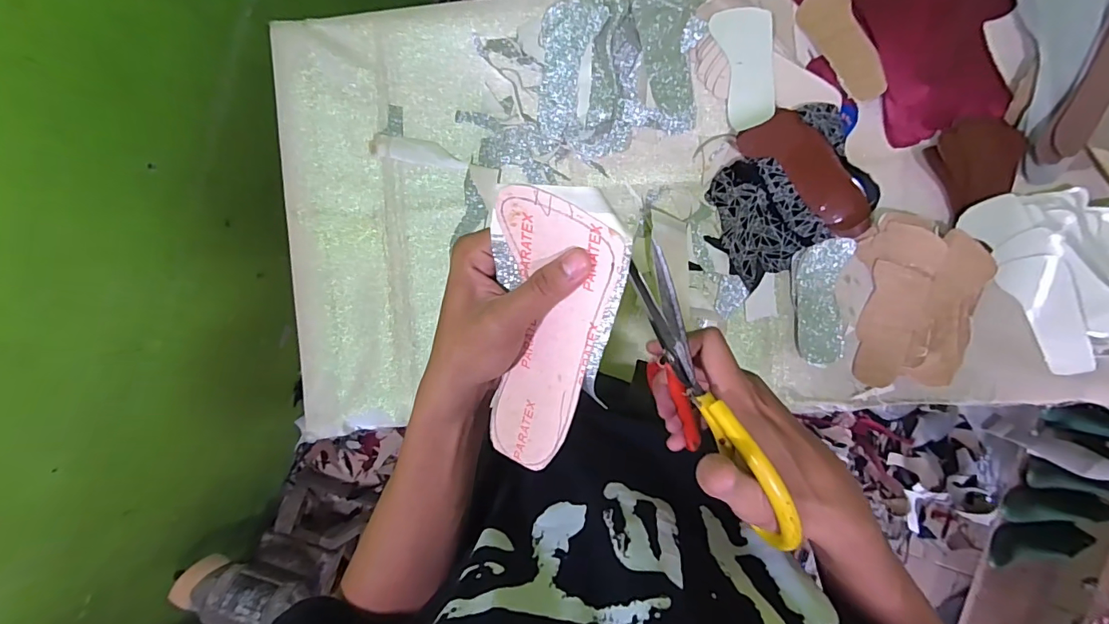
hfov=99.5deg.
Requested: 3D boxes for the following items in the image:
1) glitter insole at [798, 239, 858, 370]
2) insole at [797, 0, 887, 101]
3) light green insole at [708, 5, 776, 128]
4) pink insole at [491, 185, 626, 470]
[{"bbox_3d":[0.371,-0.012,0.644,0.066,0.029,0.169,-2,92,4],"label":"glitter insole"},{"bbox_3d":[0.378,-0.358,0.619,0.068,0.007,0.168,-18,89,20],"label":"insole"},{"bbox_3d":[0.258,-0.327,0.624,0.069,0.008,0.153,-12,94,27],"label":"light green insole"},{"bbox_3d":[-0.004,0.014,0.271,0.066,0.019,0.159,9,106,4],"label":"pink insole"}]

